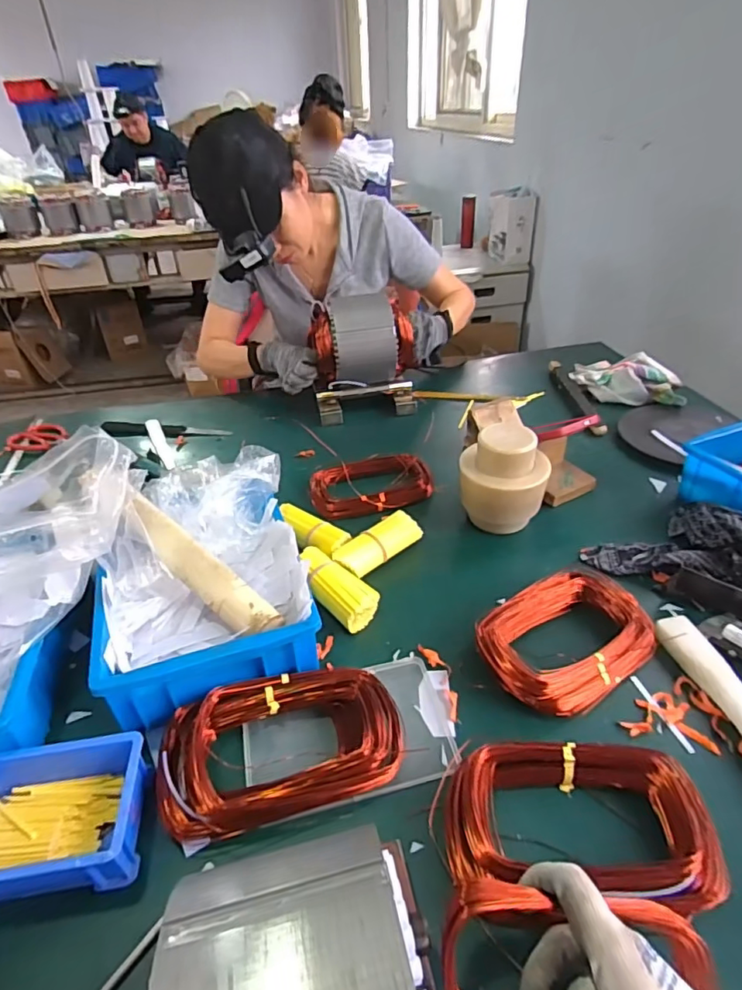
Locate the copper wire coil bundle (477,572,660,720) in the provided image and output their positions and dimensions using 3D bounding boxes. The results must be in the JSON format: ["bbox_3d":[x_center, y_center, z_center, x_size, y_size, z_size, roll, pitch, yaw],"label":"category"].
[{"bbox_3d":[0.197,0.142,0.547,0.173,0.048,0.122,-24,41,-26],"label":"copper wire coil bundle"}]

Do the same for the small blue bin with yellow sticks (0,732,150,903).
[{"bbox_3d":[-0.251,0.251,0.419,0.142,0.059,0.102,-7,36,-6],"label":"small blue bin with yellow sticks"}]

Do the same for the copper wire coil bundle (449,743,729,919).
[{"bbox_3d":[0.157,0.247,0.413,0.192,0.044,0.105,1,36,5],"label":"copper wire coil bundle"}]

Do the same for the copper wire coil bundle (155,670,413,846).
[{"bbox_3d":[-0.076,0.213,0.467,0.207,0.045,0.114,-12,37,-12],"label":"copper wire coil bundle"}]

